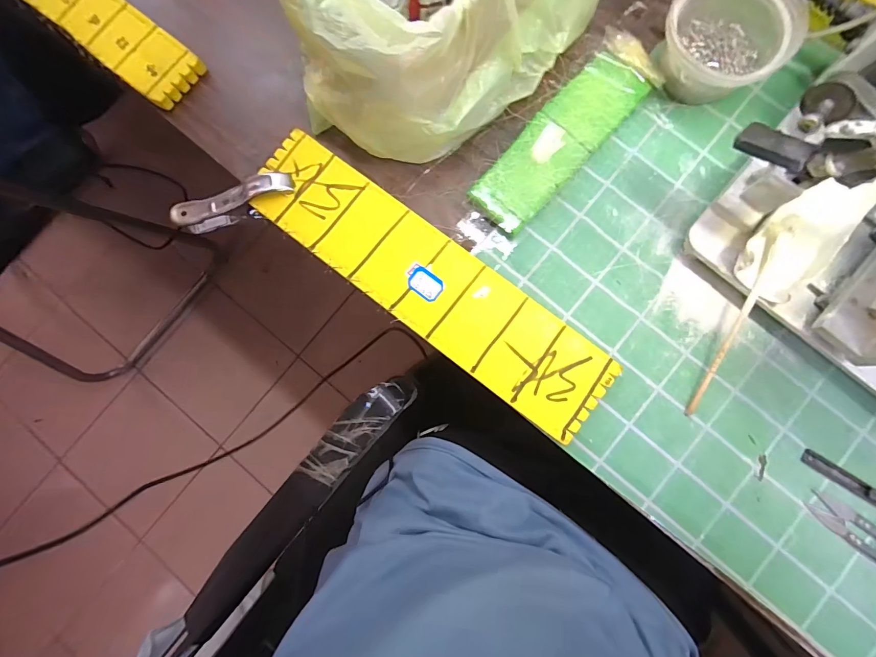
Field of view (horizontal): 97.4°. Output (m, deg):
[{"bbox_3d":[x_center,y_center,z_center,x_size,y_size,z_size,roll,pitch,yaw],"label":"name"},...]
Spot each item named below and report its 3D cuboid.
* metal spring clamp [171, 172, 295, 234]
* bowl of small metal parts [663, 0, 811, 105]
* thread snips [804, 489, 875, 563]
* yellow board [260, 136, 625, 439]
[{"bbox_3d":[-0.181,-0.111,0.349,0.114,0.035,0.029,-15,81,14],"label":"metal spring clamp"},{"bbox_3d":[0.237,-0.241,0.324,0.096,0.067,0.079,44,87,6],"label":"bowl of small metal parts"},{"bbox_3d":[0.338,0.165,0.296,0.101,0.008,0.023,38,82,5],"label":"thread snips"},{"bbox_3d":[-0.010,-0.040,0.324,0.337,0.011,0.075,37,82,5],"label":"yellow board"}]

